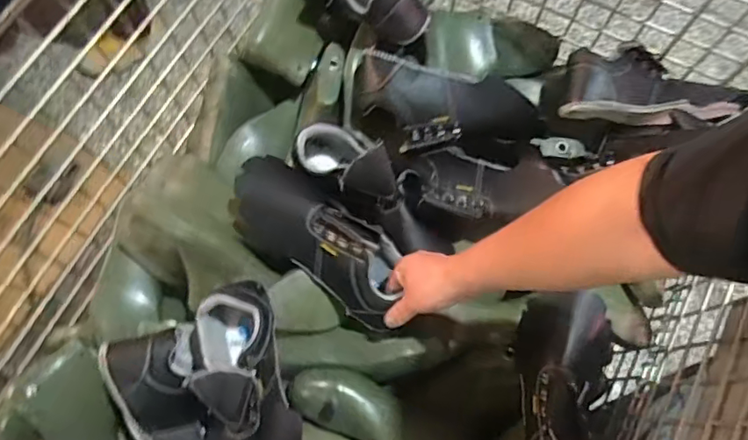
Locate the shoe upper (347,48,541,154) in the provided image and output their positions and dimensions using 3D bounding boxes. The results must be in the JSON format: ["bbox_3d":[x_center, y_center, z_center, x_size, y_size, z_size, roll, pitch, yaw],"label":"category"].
[{"bbox_3d":[0.097,-0.153,0.819,0.291,0.102,0.111,15,73,5],"label":"shoe upper"}]

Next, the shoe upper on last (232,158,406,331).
[{"bbox_3d":[-0.072,0.023,0.743,0.262,0.106,0.116,35,74,17],"label":"shoe upper on last"}]

